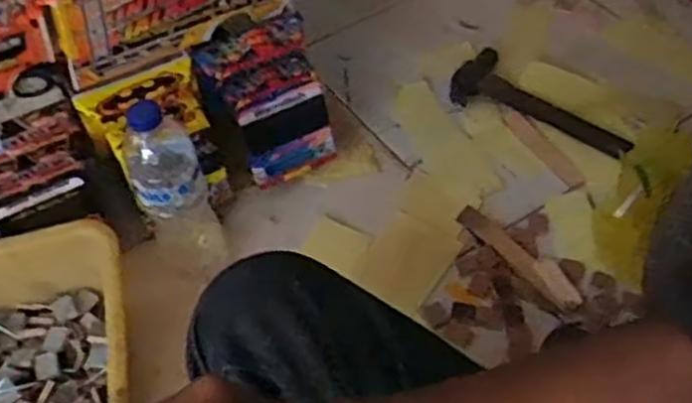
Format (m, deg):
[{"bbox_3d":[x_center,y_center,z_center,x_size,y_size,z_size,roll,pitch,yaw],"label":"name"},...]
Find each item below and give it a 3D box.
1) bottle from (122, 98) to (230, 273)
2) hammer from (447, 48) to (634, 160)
[{"bbox_3d":[-0.171,-0.017,0.750,0.067,0.210,0.070,-14,51,-7],"label":"bottle"},{"bbox_3d":[0.242,-0.121,0.949,0.234,0.028,0.095,30,59,25],"label":"hammer"}]

